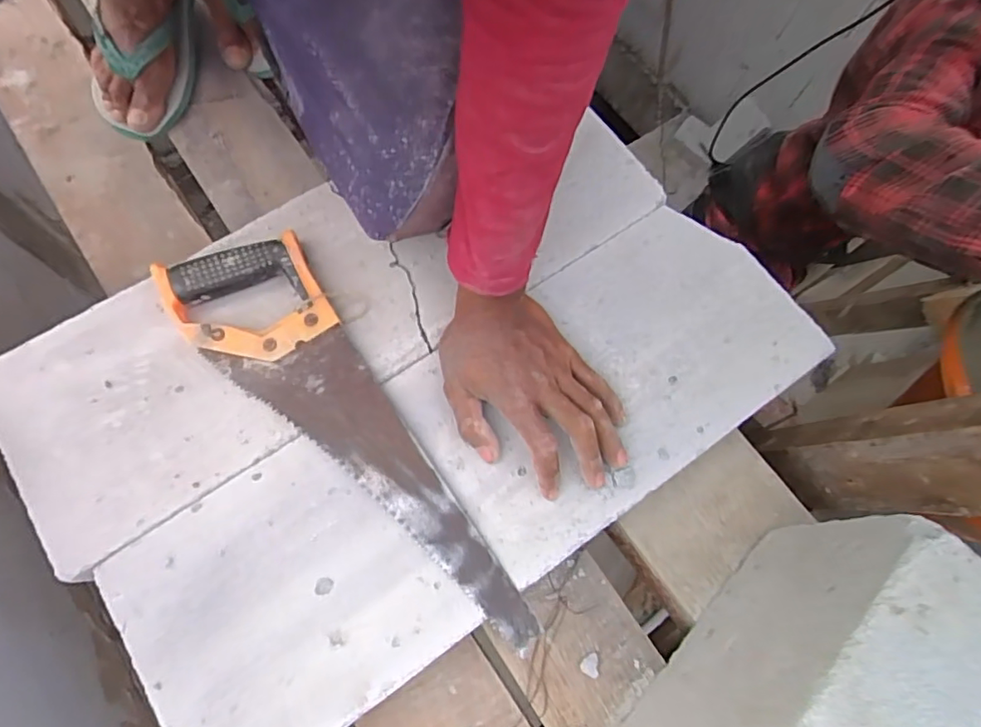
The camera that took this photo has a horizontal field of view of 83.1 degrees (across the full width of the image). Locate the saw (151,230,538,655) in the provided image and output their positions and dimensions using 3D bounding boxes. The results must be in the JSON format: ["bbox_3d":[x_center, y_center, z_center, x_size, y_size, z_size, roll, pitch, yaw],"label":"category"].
[{"bbox_3d":[-0.110,0.056,0.440,0.109,0.025,0.400,-38,77,-12],"label":"saw"}]

